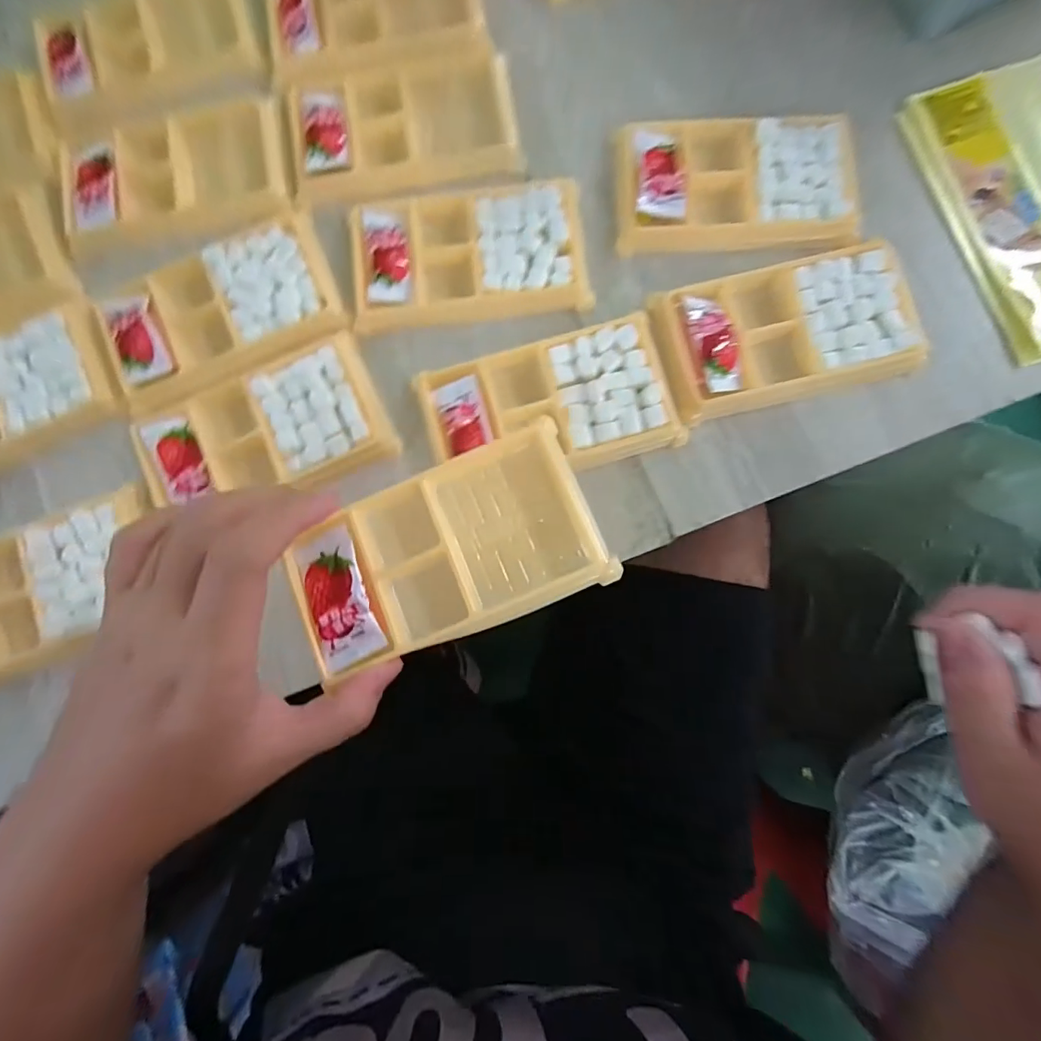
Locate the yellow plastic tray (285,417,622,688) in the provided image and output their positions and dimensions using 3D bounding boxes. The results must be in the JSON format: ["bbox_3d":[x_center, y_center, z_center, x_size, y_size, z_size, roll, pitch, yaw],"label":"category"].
[{"bbox_3d":[-0.033,0.013,0.215,0.130,0.014,0.073,-23,83,-1],"label":"yellow plastic tray"}]

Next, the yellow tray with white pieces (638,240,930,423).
[{"bbox_3d":[0.144,-0.103,0.268,0.129,0.011,0.075,-14,83,0],"label":"yellow tray with white pieces"}]

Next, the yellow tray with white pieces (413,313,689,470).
[{"bbox_3d":[0.016,-0.062,0.269,0.135,0.011,0.074,-15,83,0],"label":"yellow tray with white pieces"}]

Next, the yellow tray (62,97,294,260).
[{"bbox_3d":[-0.207,-0.209,0.296,0.132,0.015,0.071,-14,83,0],"label":"yellow tray"}]

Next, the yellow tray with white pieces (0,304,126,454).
[{"bbox_3d":[-0.303,-0.070,0.280,0.137,0.011,0.075,-27,83,-2],"label":"yellow tray with white pieces"}]

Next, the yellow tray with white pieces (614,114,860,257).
[{"bbox_3d":[0.121,-0.192,0.280,0.129,0.012,0.079,0,83,2],"label":"yellow tray with white pieces"}]

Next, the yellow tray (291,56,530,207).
[{"bbox_3d":[-0.069,-0.234,0.292,0.133,0.012,0.078,-11,83,0],"label":"yellow tray"}]

